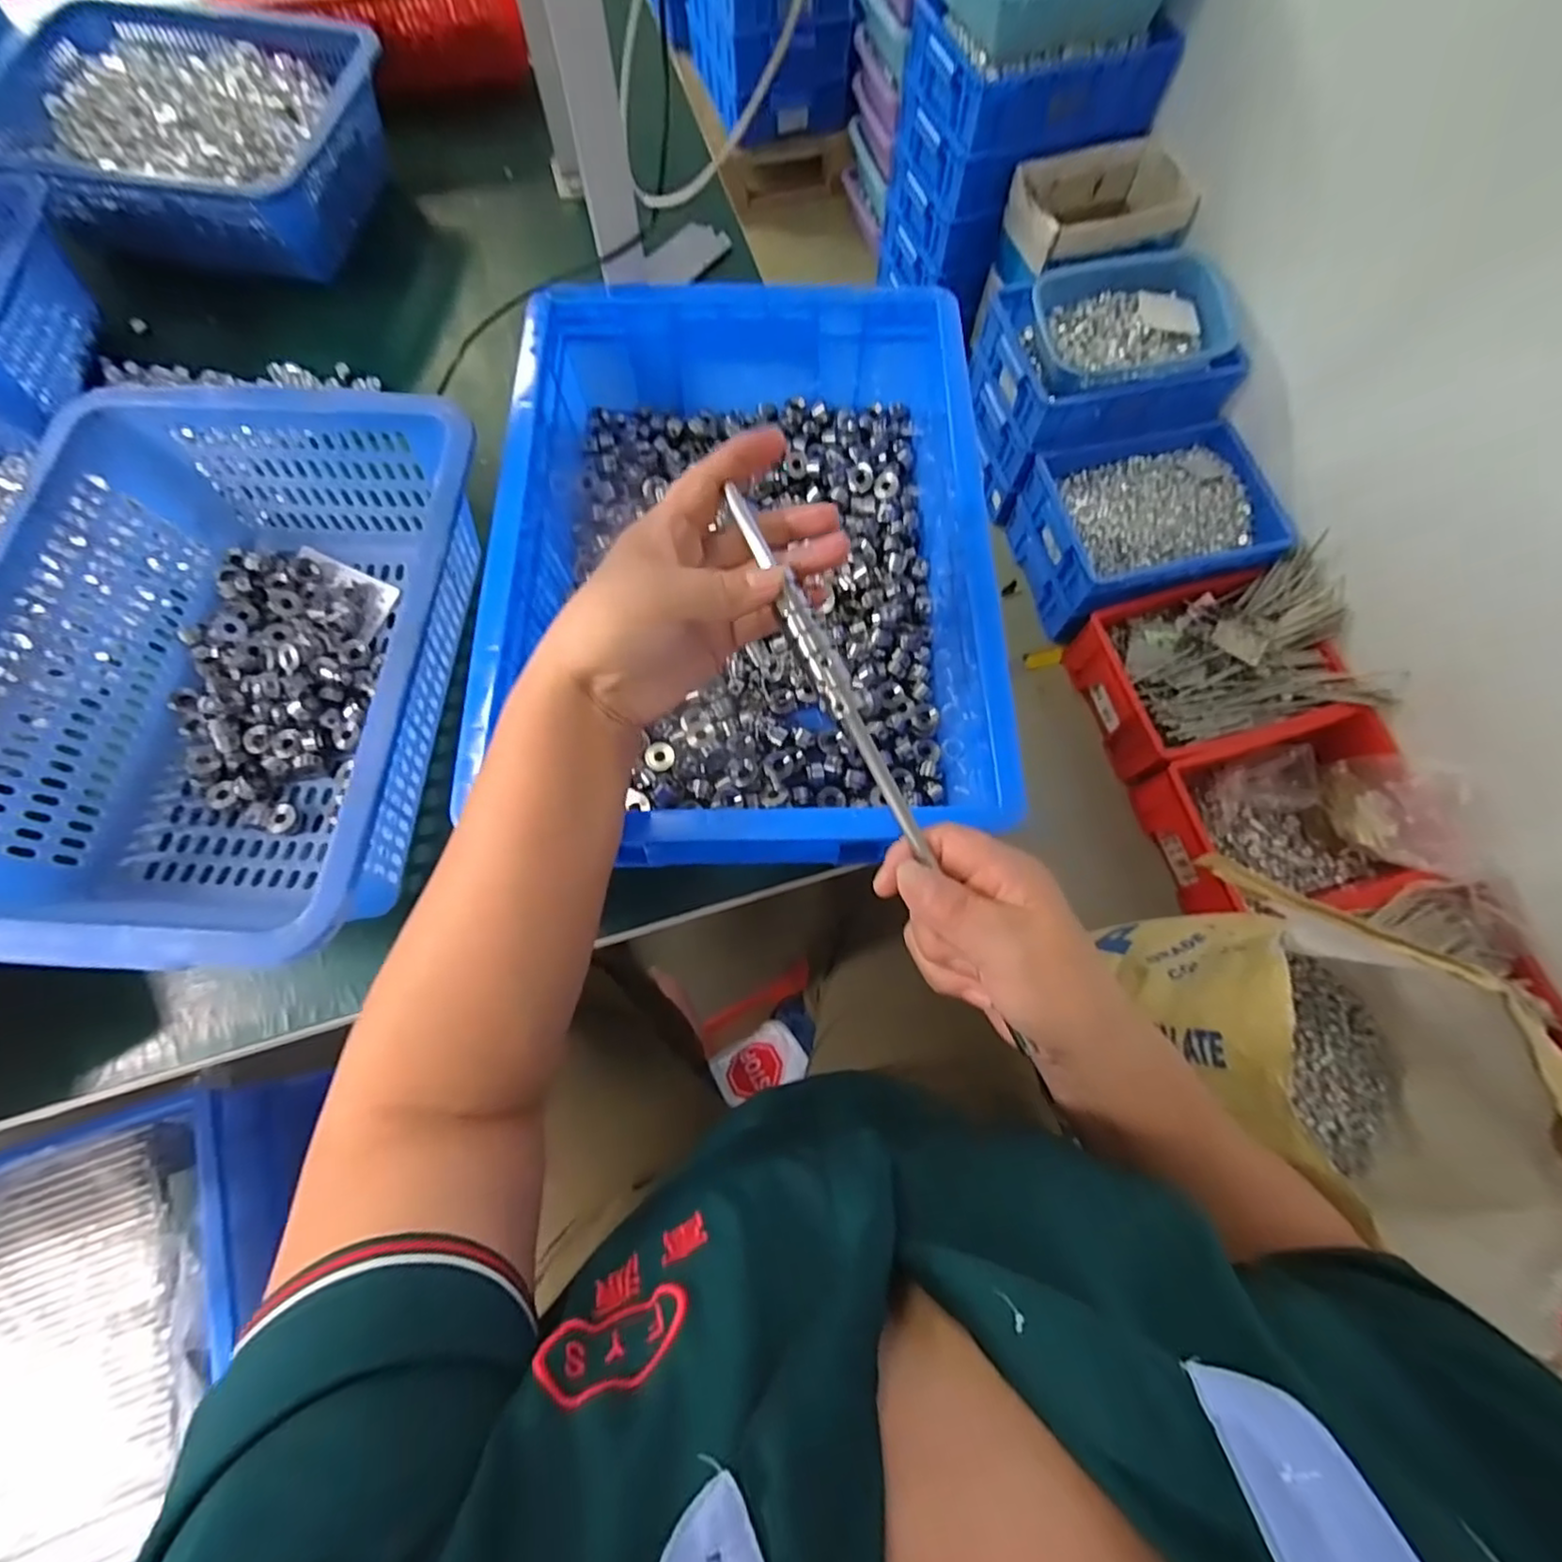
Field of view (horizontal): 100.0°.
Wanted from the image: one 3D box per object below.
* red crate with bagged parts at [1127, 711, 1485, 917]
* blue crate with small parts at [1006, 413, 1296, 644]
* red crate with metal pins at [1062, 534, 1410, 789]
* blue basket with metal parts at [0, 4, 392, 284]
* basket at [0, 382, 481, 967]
[{"bbox_3d":[0.892,0.065,1.137,0.418,0.242,0.327,-15,72,-6],"label":"red crate with bagged parts"},{"bbox_3d":[0.751,-0.533,1.371,0.457,0.163,0.353,-16,72,-7],"label":"blue crate with small parts"},{"bbox_3d":[0.857,-0.234,1.254,0.513,0.191,0.352,-15,72,-6],"label":"red crate with metal pins"},{"bbox_3d":[-0.528,-0.581,0.610,0.300,0.088,0.222,8,71,1],"label":"blue basket with metal parts"},{"bbox_3d":[-0.337,-0.068,0.420,0.263,0.120,0.348,4,71,0],"label":"basket"}]

